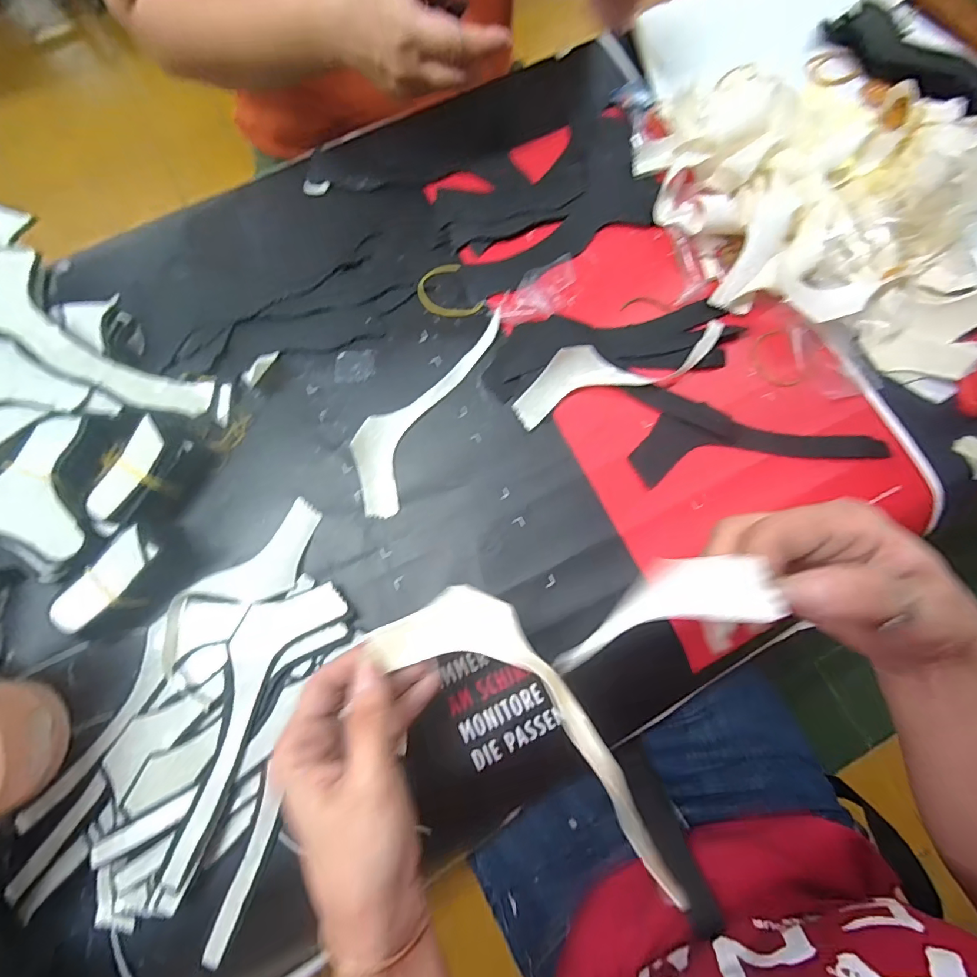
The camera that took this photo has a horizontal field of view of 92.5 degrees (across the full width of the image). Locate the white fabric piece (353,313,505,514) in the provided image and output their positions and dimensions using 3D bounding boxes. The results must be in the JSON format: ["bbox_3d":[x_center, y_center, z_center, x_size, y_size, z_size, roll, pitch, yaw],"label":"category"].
[{"bbox_3d":[-0.053,-0.064,0.353,0.050,0.012,0.177,27,79,5],"label":"white fabric piece"}]

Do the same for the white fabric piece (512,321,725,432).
[{"bbox_3d":[0.098,-0.093,0.353,0.167,0.016,0.042,-20,78,-5],"label":"white fabric piece"}]

